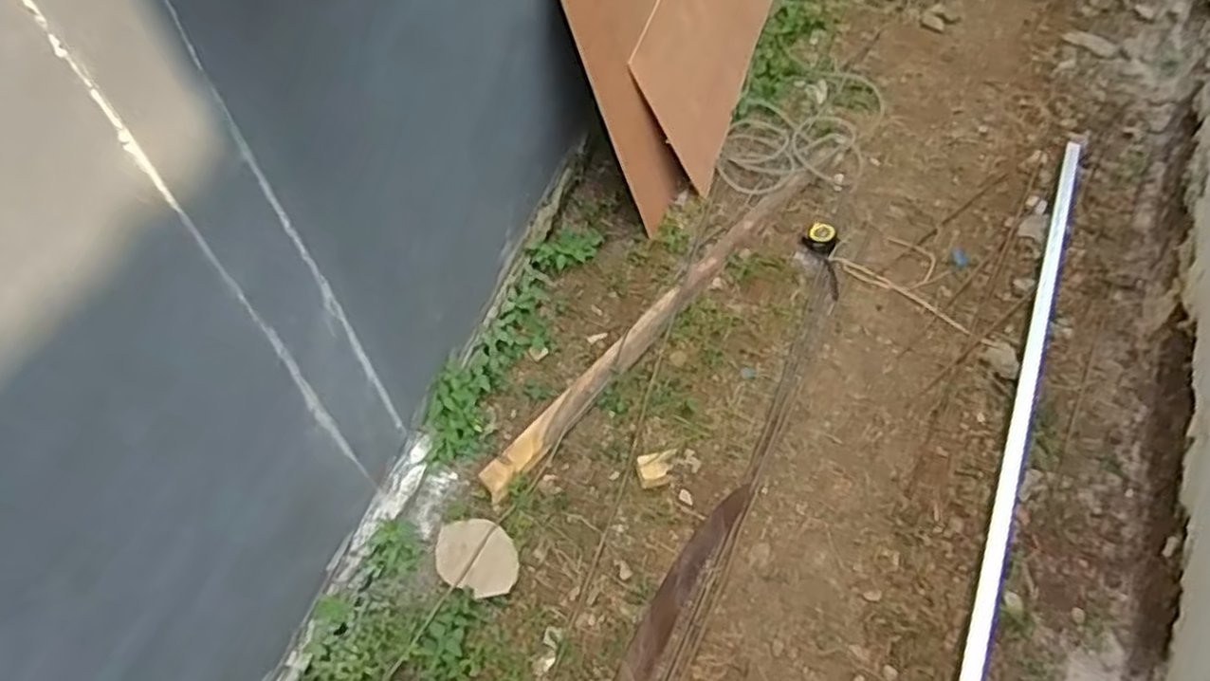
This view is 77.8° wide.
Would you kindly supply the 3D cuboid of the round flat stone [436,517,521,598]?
[{"bbox_3d":[-0.229,0.385,1.353,0.166,0.039,0.134,29,63,17],"label":"round flat stone"}]

